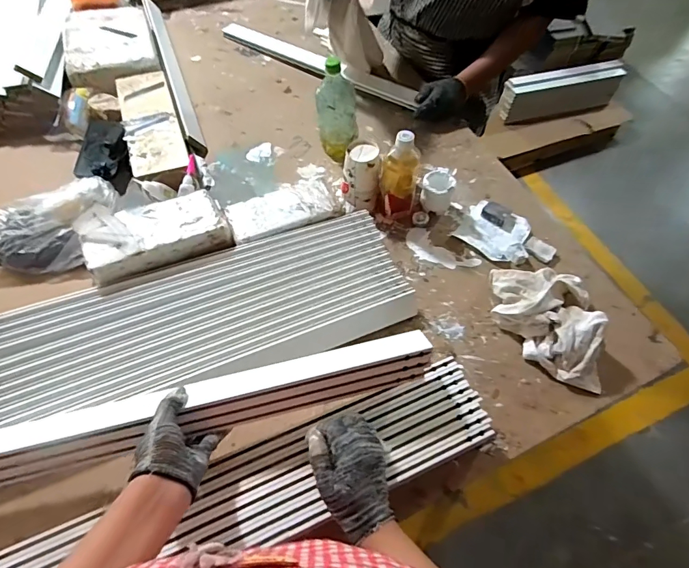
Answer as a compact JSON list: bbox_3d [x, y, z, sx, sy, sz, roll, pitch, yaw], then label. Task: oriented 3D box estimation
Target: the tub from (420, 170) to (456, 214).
[{"bbox_3d":[0.185,-0.182,0.843,0.060,0.078,0.062,2,59,-3],"label":"tub"}]

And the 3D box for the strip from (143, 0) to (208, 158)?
[{"bbox_3d":[-0.452,-0.570,1.084,0.016,0.068,0.679,-36,59,19],"label":"strip"}]

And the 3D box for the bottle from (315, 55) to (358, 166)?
[{"bbox_3d":[-0.015,-0.359,0.881,0.085,0.205,0.066,0,59,-4],"label":"bottle"}]

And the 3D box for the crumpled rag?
[{"bbox_3d":[0.341,0.065,0.688,0.141,0.080,0.209,-10,60,-10],"label":"crumpled rag"}]

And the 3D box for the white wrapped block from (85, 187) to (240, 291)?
[{"bbox_3d":[-0.317,-0.086,0.712,0.229,0.046,0.121,-24,63,-17],"label":"white wrapped block"}]

